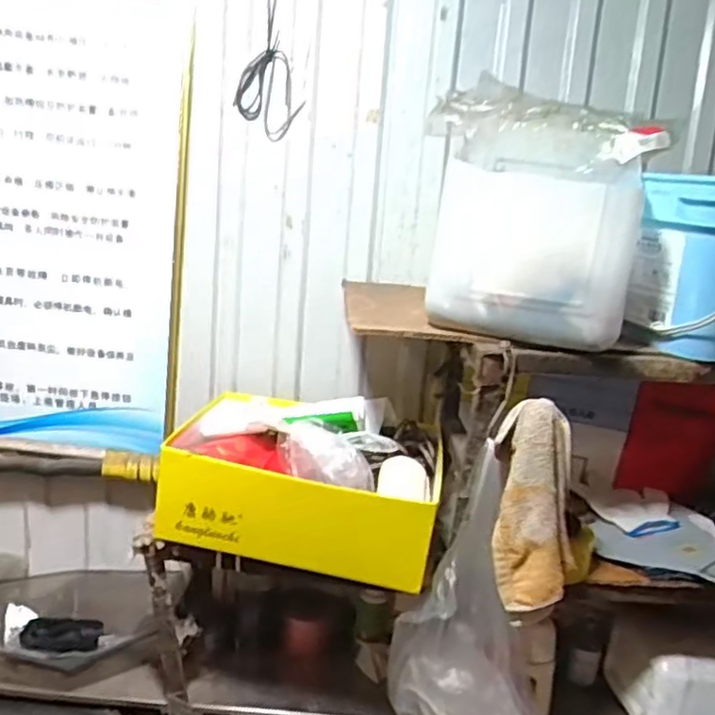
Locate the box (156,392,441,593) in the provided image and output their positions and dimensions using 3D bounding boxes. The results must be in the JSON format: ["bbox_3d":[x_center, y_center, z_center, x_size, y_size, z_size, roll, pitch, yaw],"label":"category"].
[{"bbox_3d":[-0.066,0.158,0.917,0.343,0.144,0.248,8,11,8],"label":"box"}]

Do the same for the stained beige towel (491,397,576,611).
[{"bbox_3d":[0.196,0.164,0.764,0.101,0.208,0.064,10,12,19],"label":"stained beige towel"}]

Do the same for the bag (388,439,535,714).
[{"bbox_3d":[0.140,0.322,0.801,0.196,0.354,0.123,9,11,15],"label":"bag"}]

